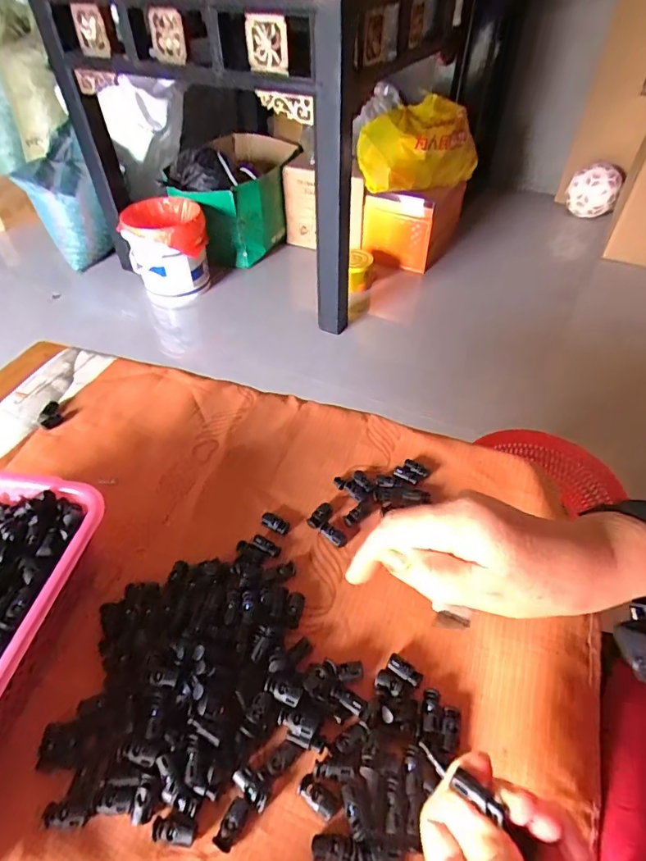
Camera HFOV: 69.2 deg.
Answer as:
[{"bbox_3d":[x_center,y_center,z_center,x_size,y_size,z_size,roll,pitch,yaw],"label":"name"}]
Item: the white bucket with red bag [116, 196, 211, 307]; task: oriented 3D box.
[{"bbox_3d":[-0.507,-0.582,1.565,0.251,0.297,0.229,-14,49,-12],"label":"white bucket with red bag"}]

